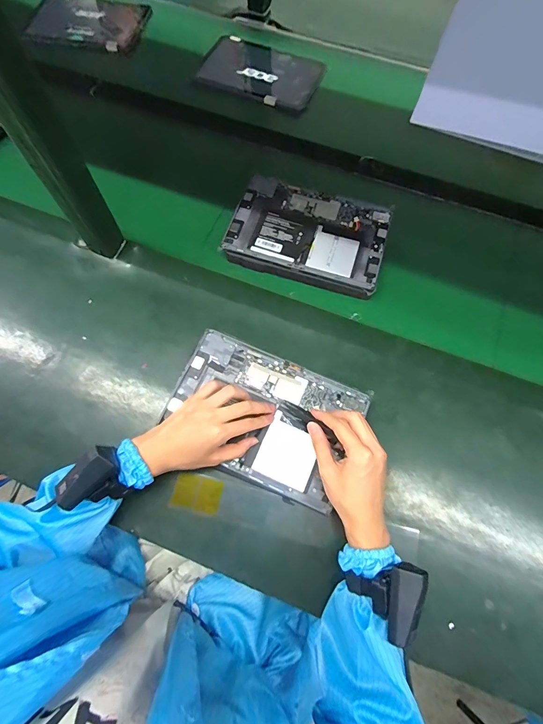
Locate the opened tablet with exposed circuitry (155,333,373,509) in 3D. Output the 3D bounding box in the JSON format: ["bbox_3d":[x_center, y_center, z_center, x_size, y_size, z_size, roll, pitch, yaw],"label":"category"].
[{"bbox_3d":[-0.014,0.074,0.471,0.250,0.018,0.165,24,69,7],"label":"opened tablet with exposed circuitry"}]

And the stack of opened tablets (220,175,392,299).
[{"bbox_3d":[0.061,-0.210,0.573,0.248,0.031,0.166,18,71,6],"label":"stack of opened tablets"}]

